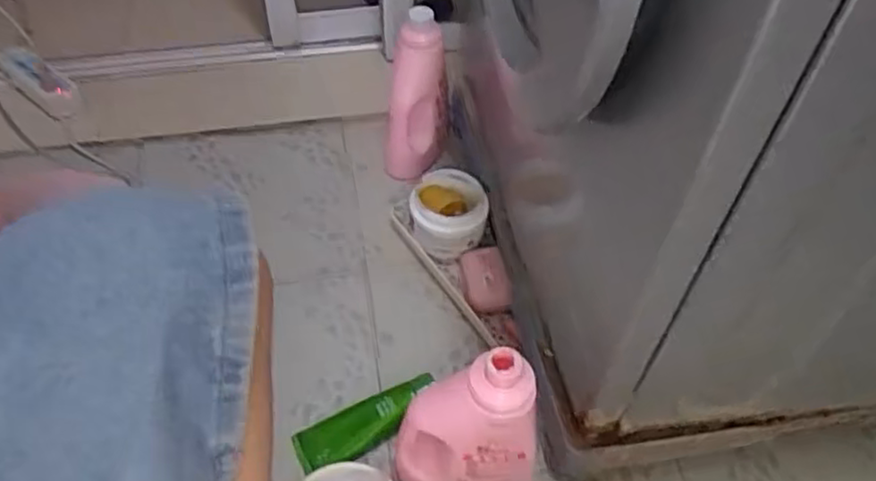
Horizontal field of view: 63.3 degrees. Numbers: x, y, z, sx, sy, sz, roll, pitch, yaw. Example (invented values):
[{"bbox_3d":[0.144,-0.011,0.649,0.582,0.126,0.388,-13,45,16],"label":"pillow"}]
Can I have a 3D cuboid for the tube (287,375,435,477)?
[{"bbox_3d":[-0.076,0.198,0.765,0.161,0.025,0.052,-29,54,-1],"label":"tube"}]

